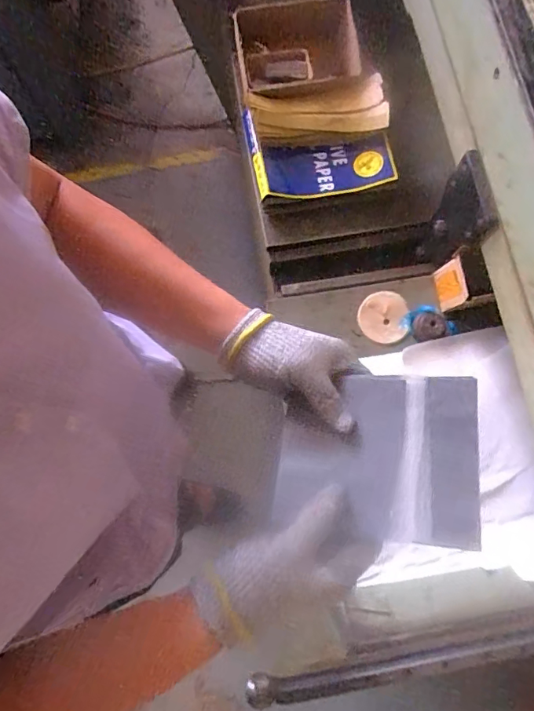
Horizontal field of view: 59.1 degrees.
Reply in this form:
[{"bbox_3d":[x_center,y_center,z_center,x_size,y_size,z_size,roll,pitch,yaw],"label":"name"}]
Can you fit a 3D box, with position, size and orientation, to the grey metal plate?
[{"bbox_3d":[0.080,0.077,0.362,0.148,0.012,0.118,-1,69,19],"label":"grey metal plate"}]

